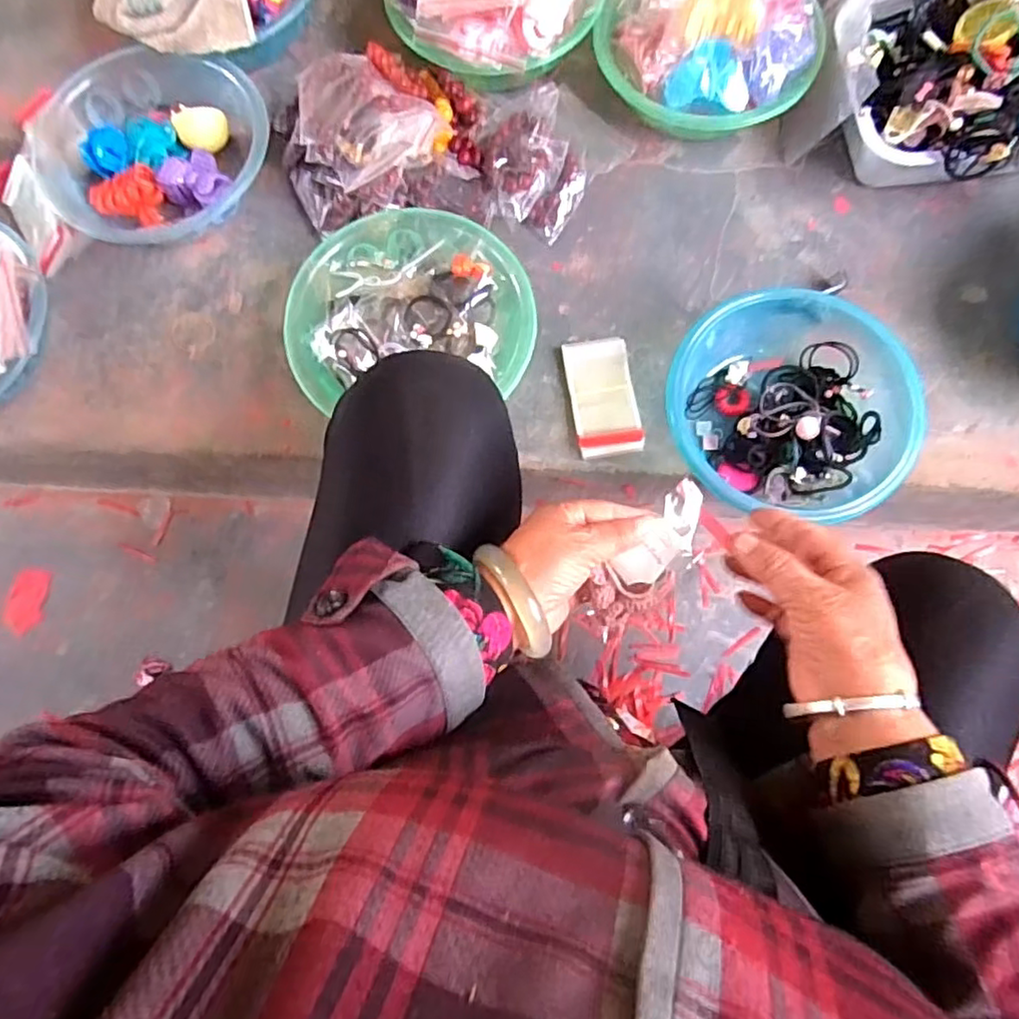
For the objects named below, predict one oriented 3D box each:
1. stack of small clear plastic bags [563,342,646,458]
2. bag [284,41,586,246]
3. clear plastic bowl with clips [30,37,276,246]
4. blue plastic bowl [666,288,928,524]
[{"bbox_3d":[0.097,-0.116,0.649,0.067,0.013,0.120,-8,77,0],"label":"stack of small clear plastic bags"},{"bbox_3d":[-0.082,-0.393,0.668,0.325,0.106,0.168,2,77,2],"label":"bag"},{"bbox_3d":[-0.382,-0.381,0.684,0.250,0.072,0.215,14,78,5],"label":"clear plastic bowl with clips"},{"bbox_3d":[0.260,-0.093,0.610,0.216,0.078,0.220,0,77,1],"label":"blue plastic bowl"}]

